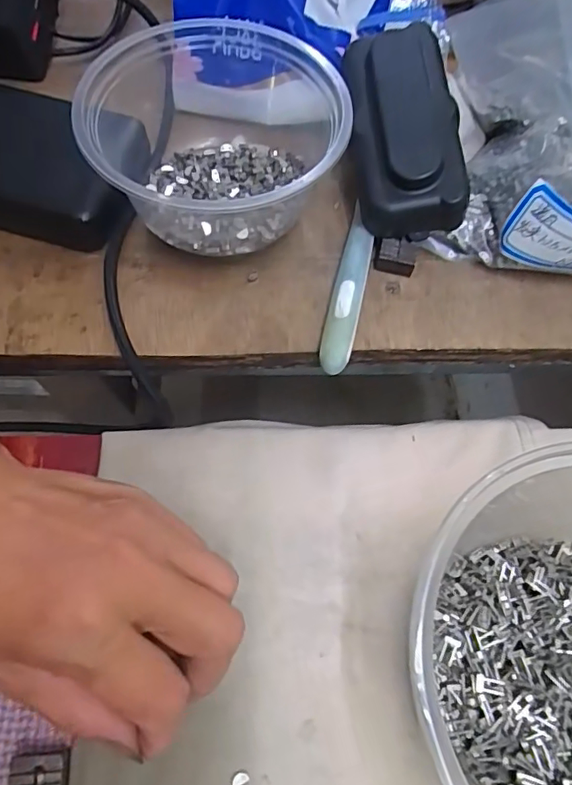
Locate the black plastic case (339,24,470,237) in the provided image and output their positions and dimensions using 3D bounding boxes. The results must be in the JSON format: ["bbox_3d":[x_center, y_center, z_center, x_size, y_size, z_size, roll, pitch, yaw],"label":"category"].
[{"bbox_3d":[0.055,-0.126,0.256,0.048,0.036,0.102,-6,83,-6],"label":"black plastic case"}]

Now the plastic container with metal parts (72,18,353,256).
[{"bbox_3d":[-0.033,-0.121,0.257,0.108,0.061,0.112,0,65,-3],"label":"plastic container with metal parts"}]

